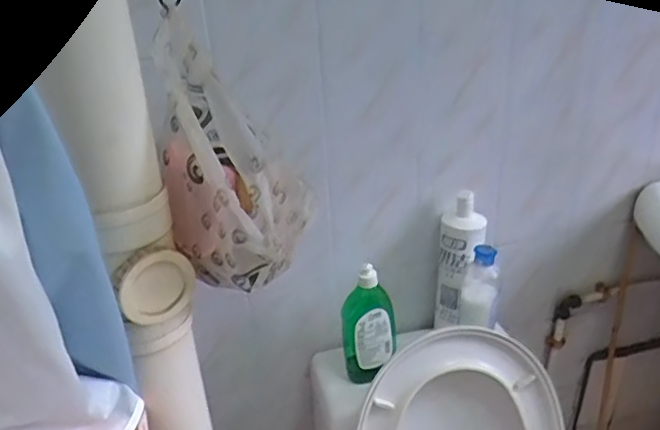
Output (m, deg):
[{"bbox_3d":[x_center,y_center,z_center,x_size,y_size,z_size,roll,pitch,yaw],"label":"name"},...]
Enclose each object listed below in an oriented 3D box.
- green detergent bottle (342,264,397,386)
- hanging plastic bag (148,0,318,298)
[{"bbox_3d":[0.063,0.177,0.955,0.085,0.204,0.050,-2,28,4],"label":"green detergent bottle"},{"bbox_3d":[-0.117,-0.063,0.690,0.167,0.302,0.184,-7,28,-5],"label":"hanging plastic bag"}]

